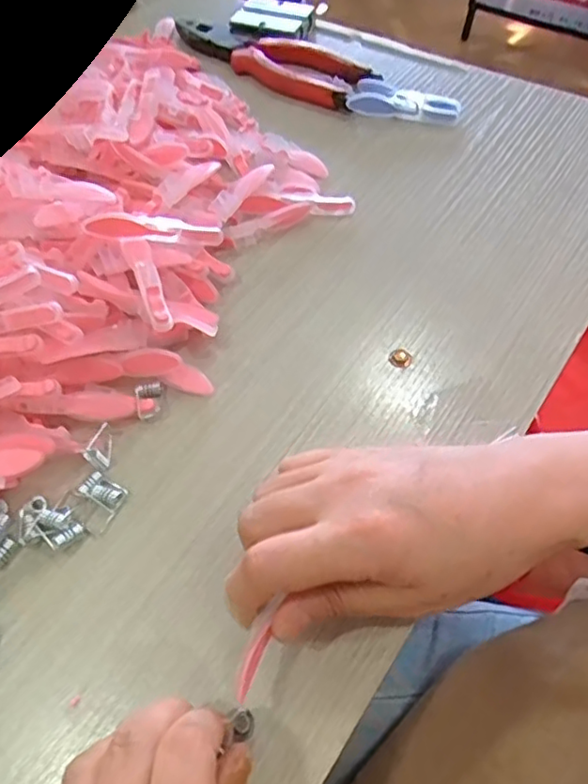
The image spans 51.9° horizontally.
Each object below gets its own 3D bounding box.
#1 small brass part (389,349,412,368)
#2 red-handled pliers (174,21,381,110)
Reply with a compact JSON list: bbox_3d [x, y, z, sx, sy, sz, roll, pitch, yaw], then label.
[{"bbox_3d":[0.058,-0.019,0.325,0.012,0.004,0.011,-1,59,2],"label":"small brass part"},{"bbox_3d":[-0.021,-0.267,0.480,0.182,0.014,0.047,31,65,21],"label":"red-handled pliers"}]

